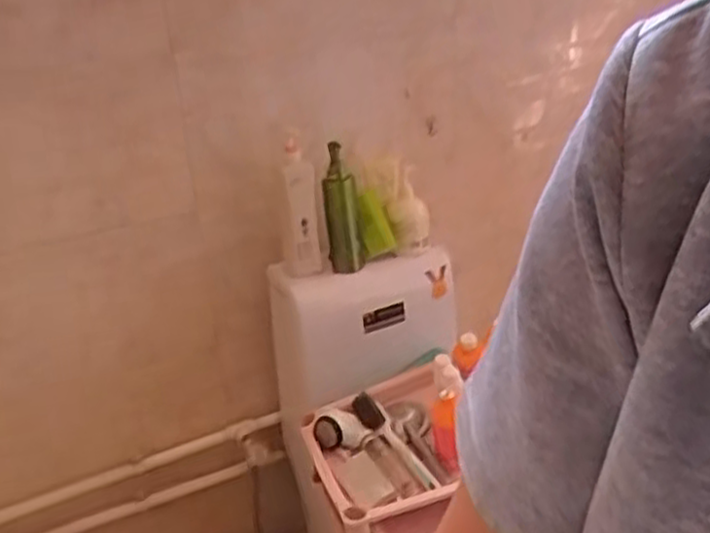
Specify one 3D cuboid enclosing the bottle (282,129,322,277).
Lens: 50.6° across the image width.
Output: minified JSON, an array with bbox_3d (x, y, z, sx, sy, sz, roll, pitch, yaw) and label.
[{"bbox_3d":[-0.102,-0.104,1.388,0.070,0.248,0.079,-6,25,-5],"label":"bottle"}]

